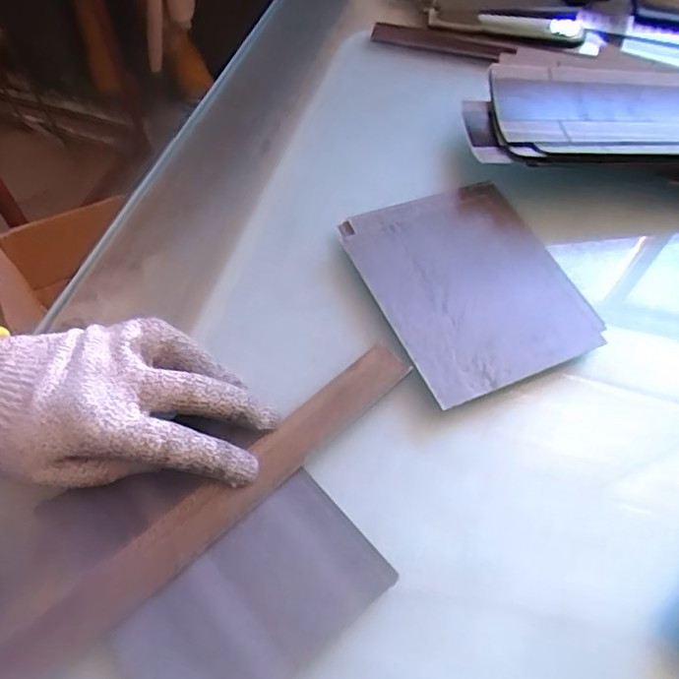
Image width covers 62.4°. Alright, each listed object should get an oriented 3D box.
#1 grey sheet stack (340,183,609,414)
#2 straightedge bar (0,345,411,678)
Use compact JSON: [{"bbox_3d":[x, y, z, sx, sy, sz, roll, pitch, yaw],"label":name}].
[{"bbox_3d":[0.088,-0.042,0.385,0.136,0.006,0.159,-18,60,-15],"label":"grey sheet stack"},{"bbox_3d":[-0.060,0.084,0.297,0.255,0.011,0.028,-38,67,-23],"label":"straightedge bar"}]

